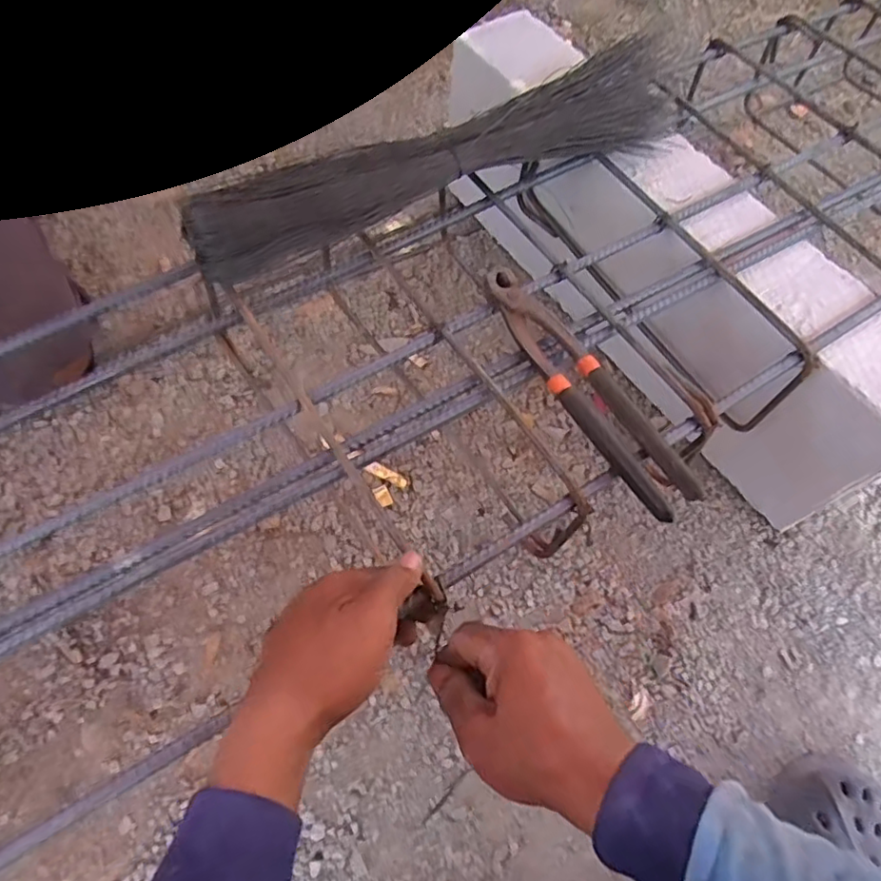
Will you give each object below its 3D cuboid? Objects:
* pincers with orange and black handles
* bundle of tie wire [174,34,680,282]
[{"bbox_3d":[0.103,-0.042,0.449,0.041,0.019,0.219,-28,68,-18],"label":"pincers with orange and black handles"},{"bbox_3d":[0.016,-0.241,0.521,0.455,0.044,0.092,-22,66,-16],"label":"bundle of tie wire"}]

